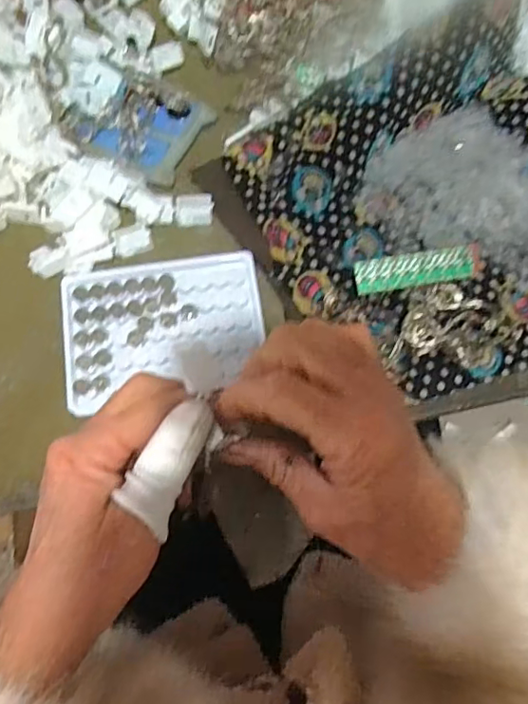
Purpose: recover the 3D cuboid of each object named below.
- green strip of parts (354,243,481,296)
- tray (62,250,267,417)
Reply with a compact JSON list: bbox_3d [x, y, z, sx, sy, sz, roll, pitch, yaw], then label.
[{"bbox_3d":[0.109,-0.057,0.388,0.092,0.018,0.022,-10,73,-3],"label":"green strip of parts"},{"bbox_3d":[-0.066,-0.016,0.377,0.129,0.017,0.099,-7,73,-2],"label":"tray"}]

